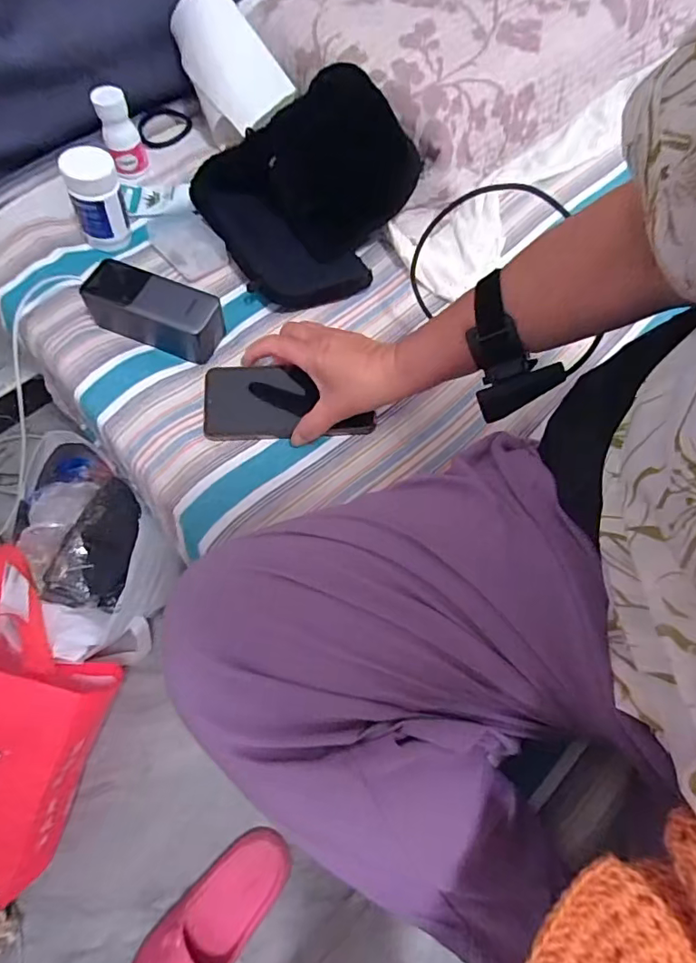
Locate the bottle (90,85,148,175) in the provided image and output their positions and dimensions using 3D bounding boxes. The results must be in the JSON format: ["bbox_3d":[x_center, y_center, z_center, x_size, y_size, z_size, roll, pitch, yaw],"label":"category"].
[{"bbox_3d":[-0.258,-0.398,0.577,0.038,0.073,0.033,-16,67,-9],"label":"bottle"}]

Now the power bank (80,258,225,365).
[{"bbox_3d":[-0.195,-0.173,0.510,0.138,0.042,0.057,22,66,8],"label":"power bank"}]

